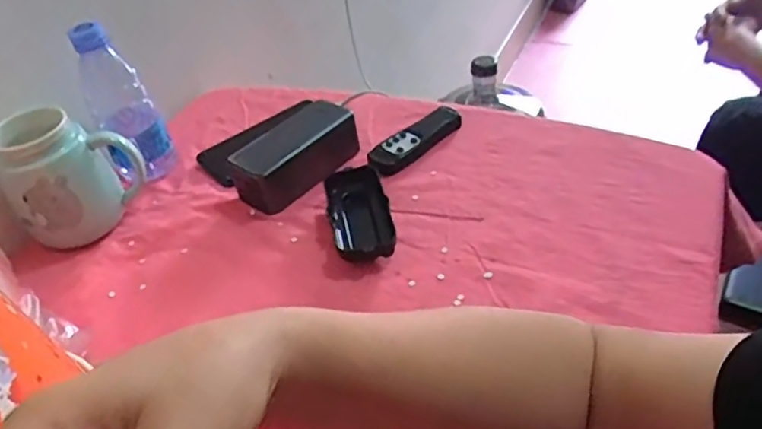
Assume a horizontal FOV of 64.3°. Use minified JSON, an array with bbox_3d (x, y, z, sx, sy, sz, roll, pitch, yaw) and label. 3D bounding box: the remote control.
[{"bbox_3d":[0.034,-0.076,0.628,0.038,0.021,0.121,26,50,33],"label":"remote control"}]

